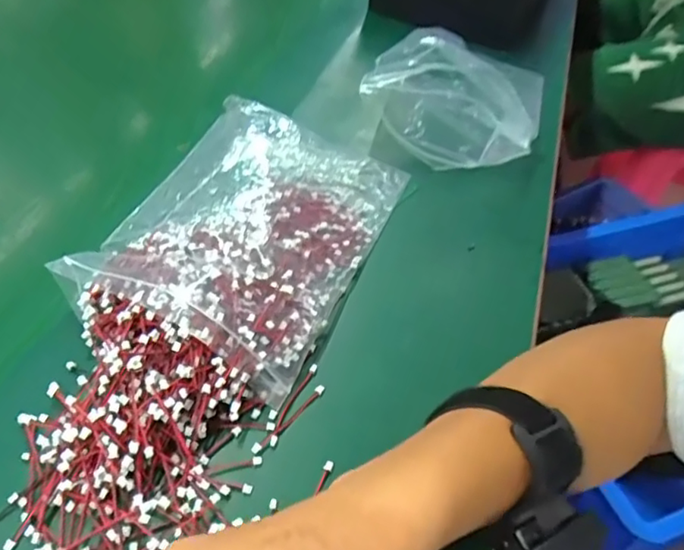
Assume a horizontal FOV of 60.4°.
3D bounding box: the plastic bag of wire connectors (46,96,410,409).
[{"bbox_3d":[-0.063,-0.045,0.424,0.164,0.042,0.252,19,48,12],"label":"plastic bag of wire connectors"}]

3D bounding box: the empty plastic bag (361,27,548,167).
[{"bbox_3d":[0.099,-0.150,0.513,0.155,0.089,0.070,10,47,4],"label":"empty plastic bag"}]

